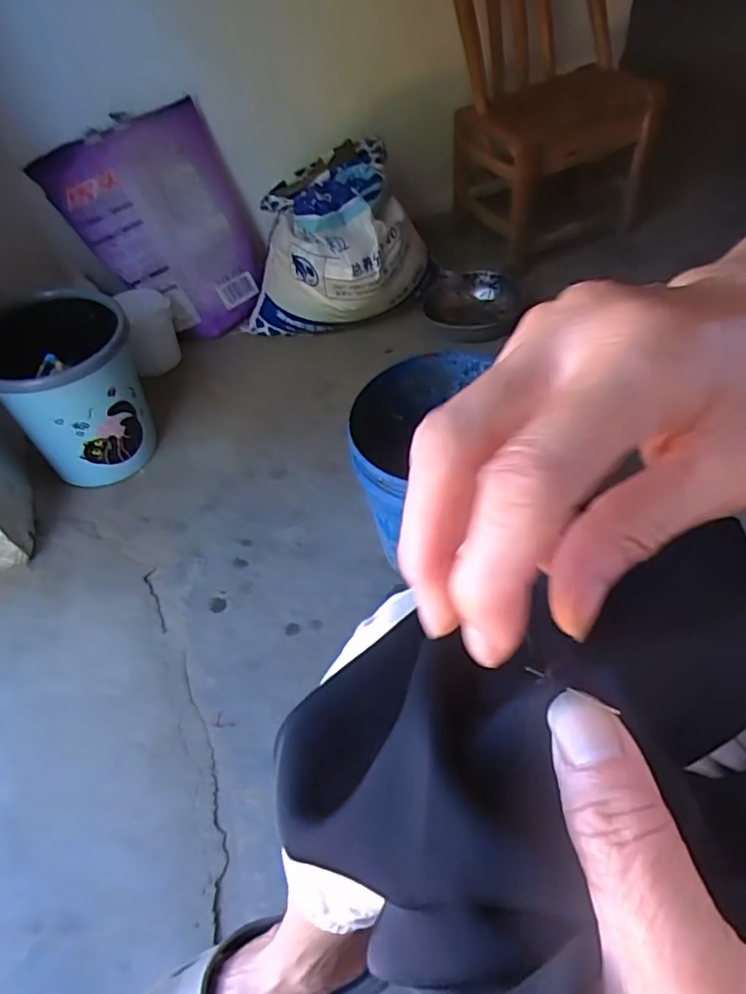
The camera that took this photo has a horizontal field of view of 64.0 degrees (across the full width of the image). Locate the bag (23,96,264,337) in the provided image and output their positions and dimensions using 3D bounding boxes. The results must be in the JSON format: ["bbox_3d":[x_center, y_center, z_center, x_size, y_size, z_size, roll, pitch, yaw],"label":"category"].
[{"bbox_3d":[-0.416,-0.543,1.245,0.317,0.430,0.098,-27,48,4],"label":"bag"}]

